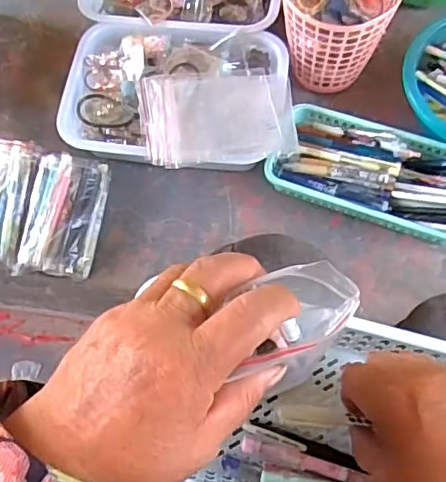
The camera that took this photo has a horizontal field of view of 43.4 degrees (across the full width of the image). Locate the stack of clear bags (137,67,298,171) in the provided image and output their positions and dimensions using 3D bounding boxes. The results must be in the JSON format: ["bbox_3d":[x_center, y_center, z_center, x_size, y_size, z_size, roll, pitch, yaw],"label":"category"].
[{"bbox_3d":[-0.005,-0.163,0.705,0.186,0.032,0.134,-9,68,-1],"label":"stack of clear bags"}]

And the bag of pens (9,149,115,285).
[{"bbox_3d":[-0.203,-0.031,0.720,0.087,0.054,0.154,8,68,5],"label":"bag of pens"}]

